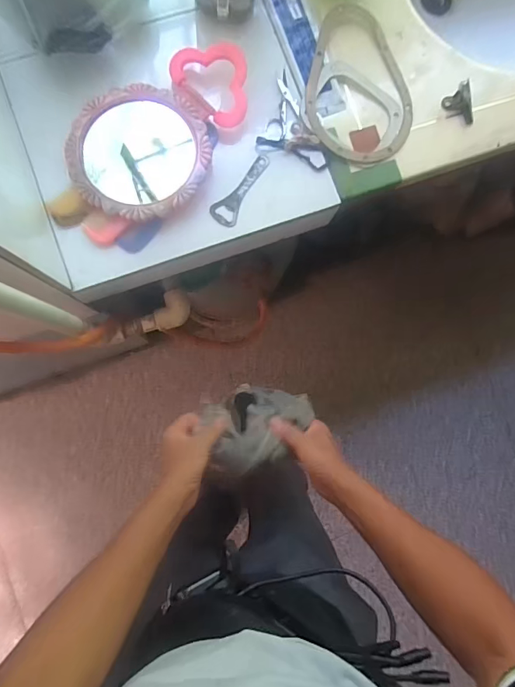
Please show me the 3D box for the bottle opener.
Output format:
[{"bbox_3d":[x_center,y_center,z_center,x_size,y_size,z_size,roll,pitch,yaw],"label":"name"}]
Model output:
[{"bbox_3d":[-0.021,-0.198,0.529,0.033,0.004,0.105,32,82,-3],"label":"bottle opener"}]

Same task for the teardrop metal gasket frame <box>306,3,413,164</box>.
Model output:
[{"bbox_3d":[0.139,-0.348,0.552,0.147,0.010,0.212,5,84,-6],"label":"teardrop metal gasket frame"}]

